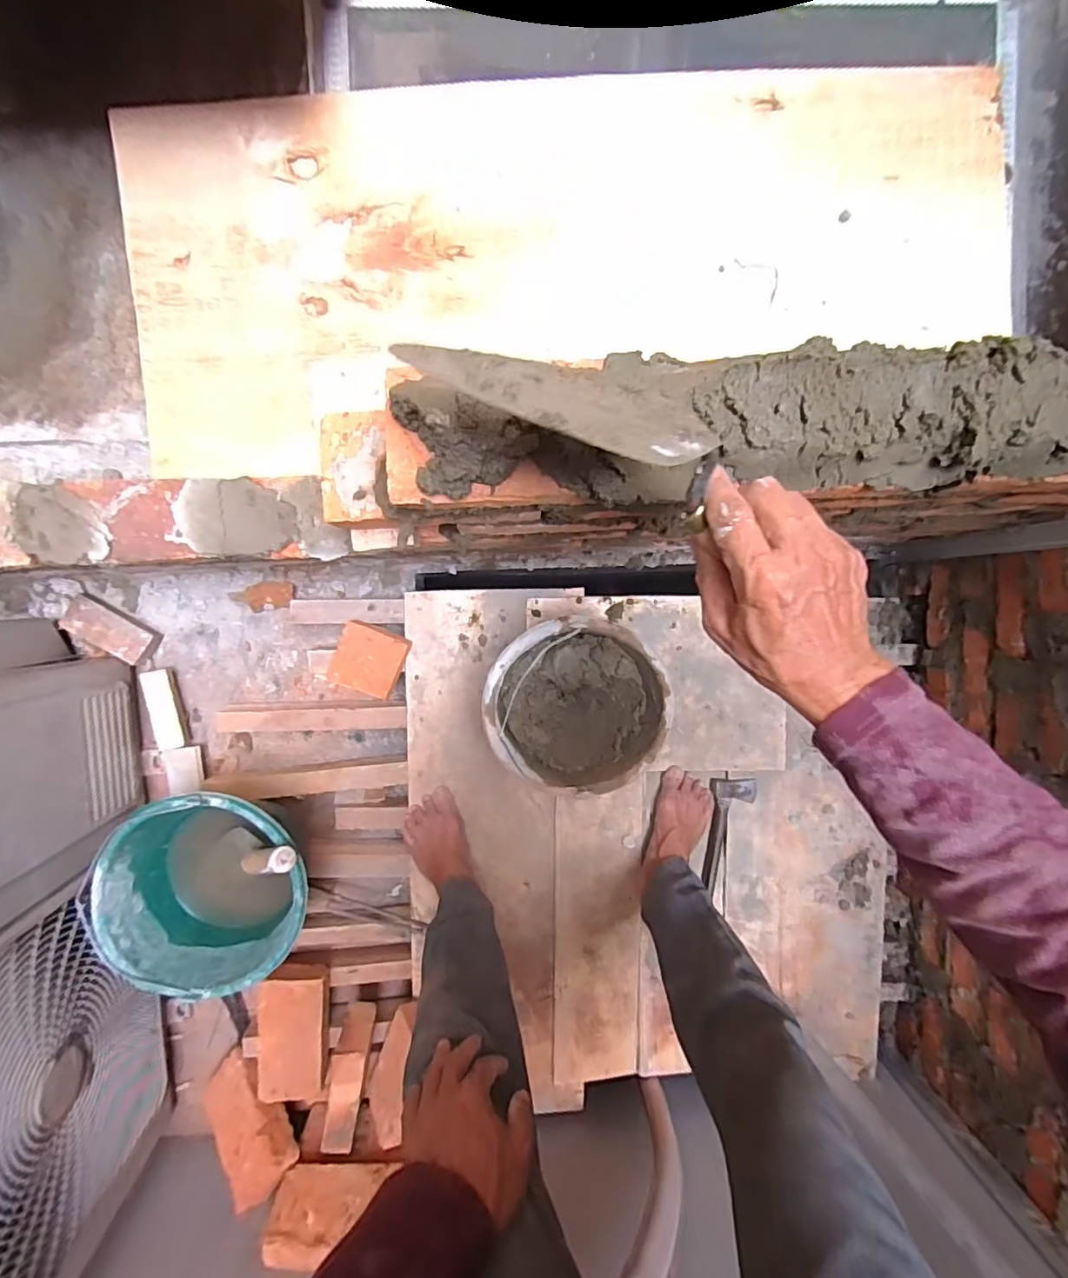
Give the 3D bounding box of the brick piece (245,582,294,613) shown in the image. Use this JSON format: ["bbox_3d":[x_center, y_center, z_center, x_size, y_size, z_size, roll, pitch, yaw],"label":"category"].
[{"bbox_3d":[-0.432,-0.071,0.916,0.071,0.022,0.046,-12,95,-4],"label":"brick piece"}]

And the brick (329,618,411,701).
[{"bbox_3d":[-0.253,0.031,0.866,0.098,0.049,0.099,21,92,-6],"label":"brick"}]

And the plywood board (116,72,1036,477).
[{"bbox_3d":[0.049,-0.511,0.753,1.166,0.020,0.463,-5,94,0],"label":"plywood board"}]

